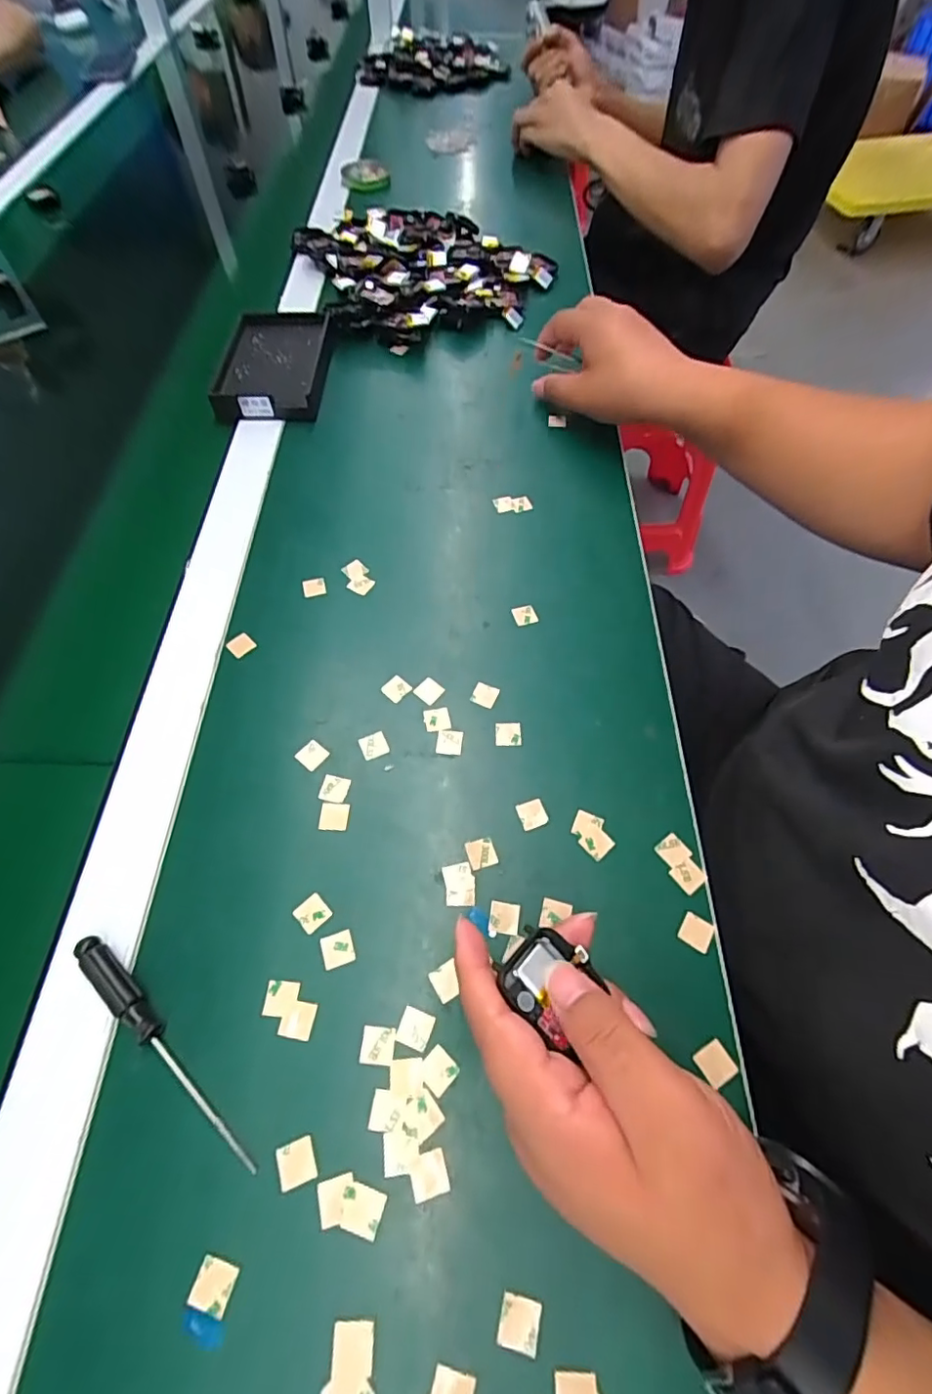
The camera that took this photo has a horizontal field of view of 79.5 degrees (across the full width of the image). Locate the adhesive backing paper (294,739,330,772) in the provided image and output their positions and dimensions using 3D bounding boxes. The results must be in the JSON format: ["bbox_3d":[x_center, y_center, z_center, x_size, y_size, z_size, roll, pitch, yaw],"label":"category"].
[{"bbox_3d":[-0.093,0.035,0.340,0.016,0.004,0.016,36,67,18],"label":"adhesive backing paper"}]

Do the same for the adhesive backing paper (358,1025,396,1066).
[{"bbox_3d":[-0.042,0.165,0.266,0.016,0.004,0.016,6,60,0],"label":"adhesive backing paper"}]

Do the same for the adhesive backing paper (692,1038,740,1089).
[{"bbox_3d":[0.117,0.172,0.263,0.015,0.004,0.015,-31,56,-14],"label":"adhesive backing paper"}]

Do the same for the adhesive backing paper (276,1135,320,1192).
[{"bbox_3d":[-0.074,0.203,0.244,0.015,0.004,0.016,-16,56,-15],"label":"adhesive backing paper"}]

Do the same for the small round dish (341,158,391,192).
[{"bbox_3d":[-0.137,-0.707,0.761,0.064,0.018,0.077,-7,61,-6],"label":"small round dish"}]

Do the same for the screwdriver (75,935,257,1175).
[{"bbox_3d":[-0.140,0.160,0.260,0.129,0.011,0.013,36,65,18],"label":"screwdriver"}]

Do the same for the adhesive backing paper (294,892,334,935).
[{"bbox_3d":[-0.081,0.114,0.296,0.015,0.004,0.015,-39,67,-19],"label":"adhesive backing paper"}]

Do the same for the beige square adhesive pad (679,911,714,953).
[{"bbox_3d":[0.120,0.123,0.293,0.015,0.004,0.016,26,65,19],"label":"beige square adhesive pad"}]

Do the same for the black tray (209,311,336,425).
[{"bbox_3d":[-0.178,-0.311,0.525,0.093,0.025,0.142,0,60,-2],"label":"black tray"}]

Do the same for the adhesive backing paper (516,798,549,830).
[{"bbox_3d":[0.038,0.067,0.324,0.016,0.004,0.016,-18,62,-10],"label":"adhesive backing paper"}]

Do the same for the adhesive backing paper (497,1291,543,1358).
[{"bbox_3d":[0.021,0.246,0.220,0.015,0.004,0.015,12,54,9],"label":"adhesive backing paper"}]

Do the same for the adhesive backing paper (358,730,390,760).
[{"bbox_3d":[-0.056,0.029,0.342,0.016,0.004,0.017,-21,63,-14],"label":"adhesive backing paper"}]

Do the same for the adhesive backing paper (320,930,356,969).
[{"bbox_3d":[-0.066,0.129,0.287,0.016,0.004,0.016,-17,59,-12],"label":"adhesive backing paper"}]

